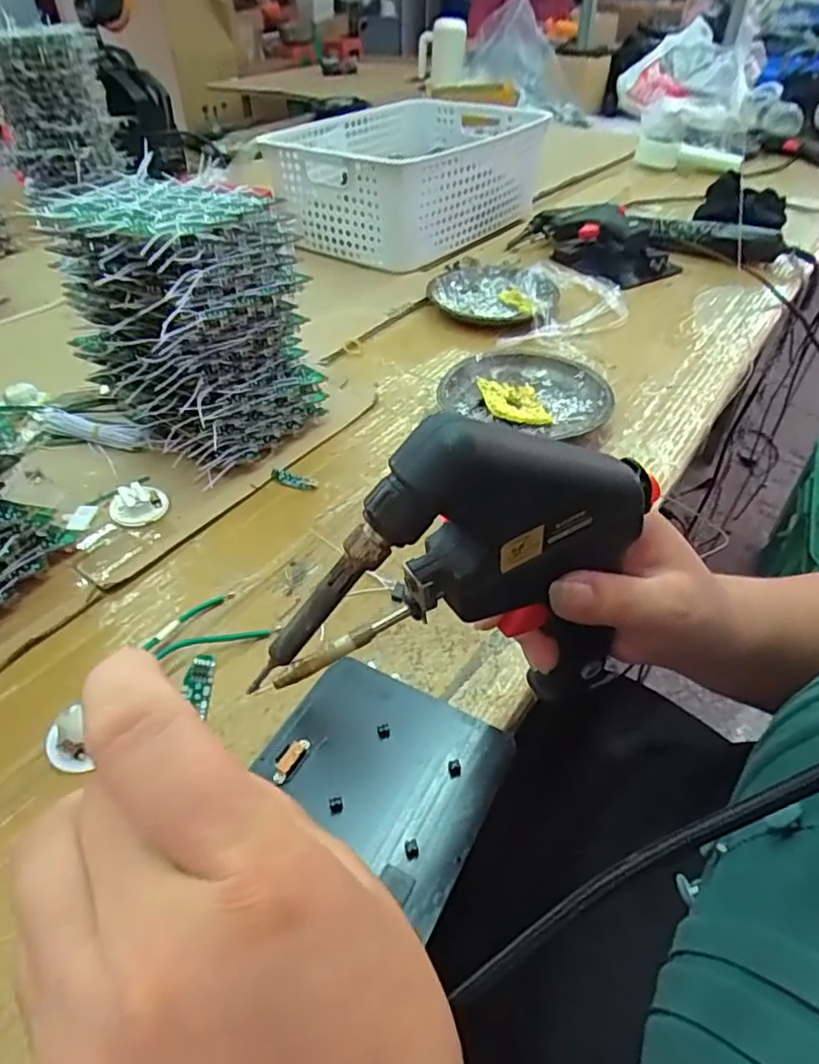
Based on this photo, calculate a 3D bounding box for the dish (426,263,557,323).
[{"bbox_3d":[0.104,-0.286,0.735,0.147,0.024,0.143,0,43,0],"label":"dish"}]

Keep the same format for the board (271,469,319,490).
[{"bbox_3d":[-0.092,-0.040,0.489,0.040,0.006,0.012,13,44,13],"label":"board"}]

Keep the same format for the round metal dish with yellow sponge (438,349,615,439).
[{"bbox_3d":[0.108,-0.121,0.556,0.127,0.027,0.135,0,43,0],"label":"round metal dish with yellow sponge"}]

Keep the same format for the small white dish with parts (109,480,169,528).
[{"bbox_3d":[-0.198,-0.024,0.446,0.039,0.019,0.039,0,43,0],"label":"small white dish with parts"}]

